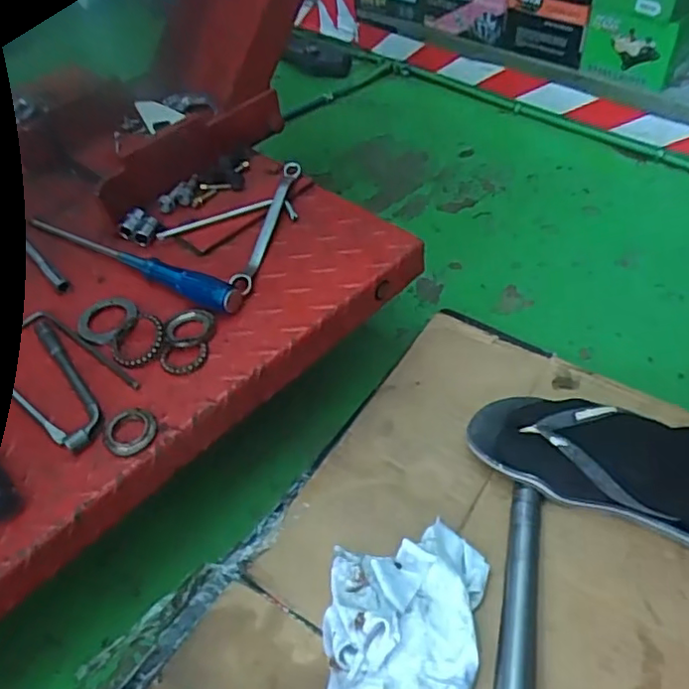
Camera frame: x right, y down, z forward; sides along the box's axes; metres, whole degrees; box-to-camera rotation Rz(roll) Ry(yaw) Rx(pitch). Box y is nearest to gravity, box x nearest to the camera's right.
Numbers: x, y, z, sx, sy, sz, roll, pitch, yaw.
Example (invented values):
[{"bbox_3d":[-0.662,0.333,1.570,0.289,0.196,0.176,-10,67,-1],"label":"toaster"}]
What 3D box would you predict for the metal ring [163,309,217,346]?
[{"bbox_3d":[-0.133,-0.016,0.535,0.043,0.010,0.044,-5,48,5],"label":"metal ring"}]

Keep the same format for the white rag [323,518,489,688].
[{"bbox_3d":[0.042,0.208,0.475,0.117,0.051,0.158,9,50,14],"label":"white rag"}]

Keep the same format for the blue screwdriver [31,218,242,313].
[{"bbox_3d":[-0.214,-0.083,0.595,0.274,0.024,0.026,20,54,25],"label":"blue screwdriver"}]

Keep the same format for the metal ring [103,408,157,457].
[{"bbox_3d":[-0.162,0.066,0.470,0.039,0.012,0.035,-24,49,-12],"label":"metal ring"}]

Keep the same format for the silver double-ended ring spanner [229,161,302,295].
[{"bbox_3d":[-0.075,-0.120,0.615,0.018,0.017,0.193,4,49,13],"label":"silver double-ended ring spanner"}]

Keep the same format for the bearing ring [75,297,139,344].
[{"bbox_3d":[-0.210,-0.022,0.550,0.046,0.010,0.052,34,61,32],"label":"bearing ring"}]

